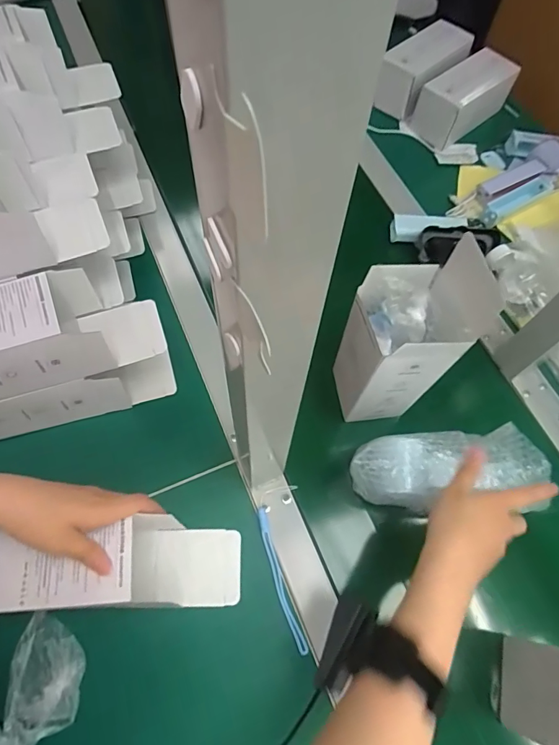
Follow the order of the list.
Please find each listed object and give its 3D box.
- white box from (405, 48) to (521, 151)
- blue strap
[{"bbox_3d":[0.299,-0.445,0.723,0.163,0.074,0.087,-35,72,-15],"label":"white box"},{"bbox_3d":[0.000,0.206,0.449,0.012,0.011,0.136,-16,68,-9],"label":"blue strap"}]

